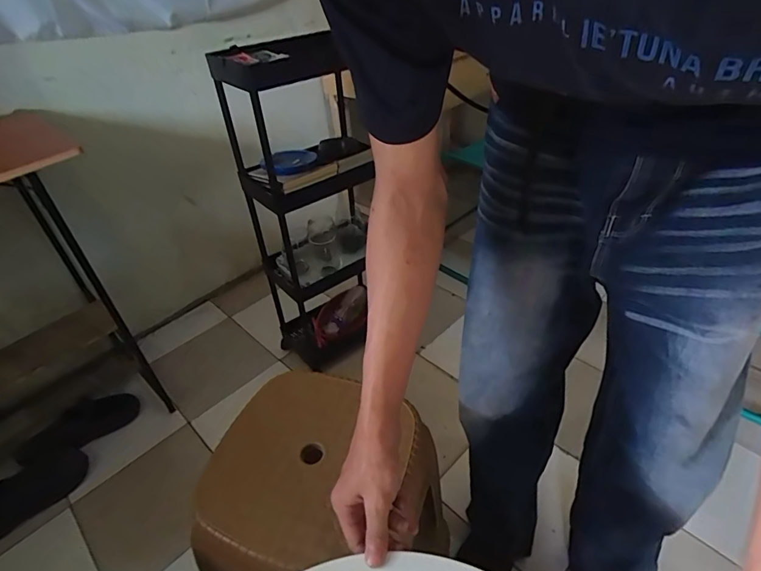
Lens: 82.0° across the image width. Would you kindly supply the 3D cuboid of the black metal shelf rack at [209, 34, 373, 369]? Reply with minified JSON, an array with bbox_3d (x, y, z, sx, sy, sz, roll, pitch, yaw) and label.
[{"bbox_3d":[-0.154,-0.162,1.110,0.296,0.780,0.203,-28,45,-28],"label":"black metal shelf rack"}]

